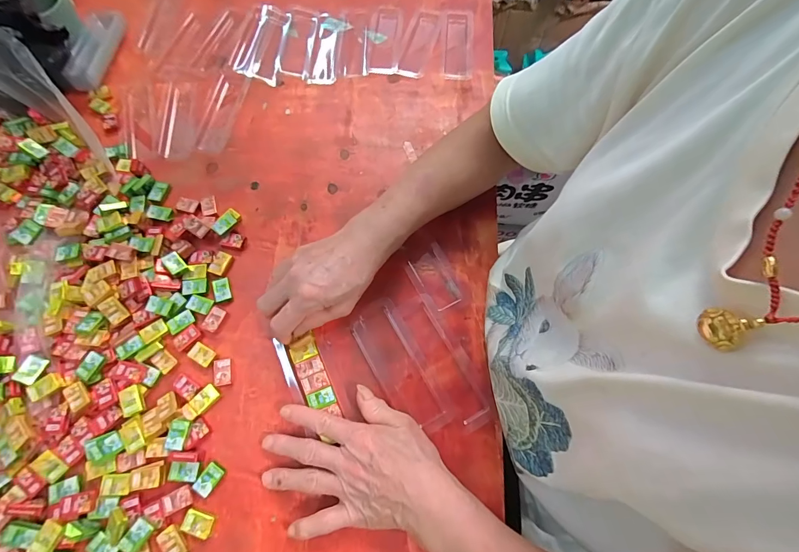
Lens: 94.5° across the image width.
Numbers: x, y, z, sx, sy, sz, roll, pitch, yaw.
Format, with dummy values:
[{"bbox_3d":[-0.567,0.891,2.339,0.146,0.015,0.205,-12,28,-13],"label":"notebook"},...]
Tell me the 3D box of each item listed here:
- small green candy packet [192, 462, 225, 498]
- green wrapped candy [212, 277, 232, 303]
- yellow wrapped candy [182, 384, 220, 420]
[{"bbox_3d":[-0.173,0.183,0.333,0.019,0.007,0.026,31,72,10],"label":"small green candy packet"},{"bbox_3d":[-0.190,0.015,0.394,0.017,0.004,0.024,-15,71,-7],"label":"green wrapped candy"},{"bbox_3d":[-0.191,0.121,0.355,0.017,0.006,0.033,42,74,13],"label":"yellow wrapped candy"}]

